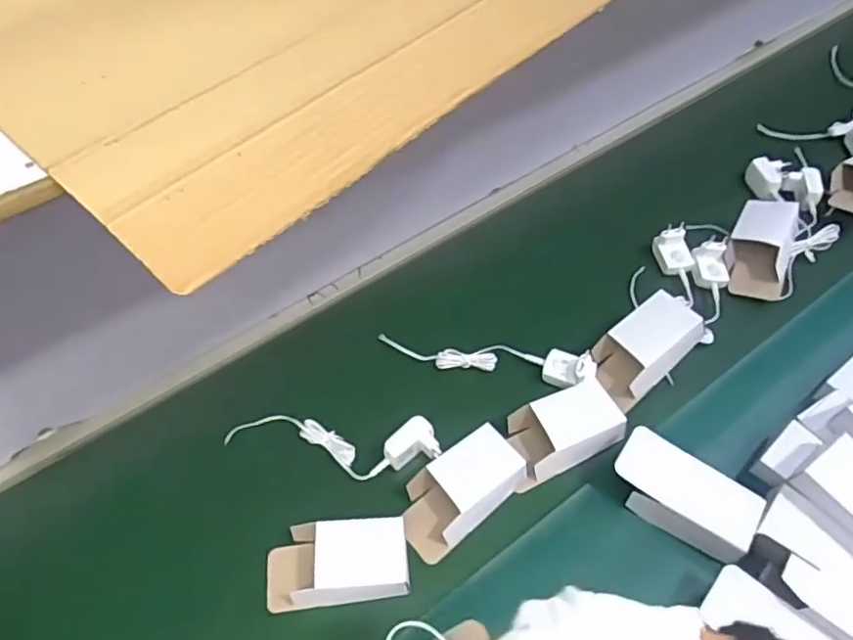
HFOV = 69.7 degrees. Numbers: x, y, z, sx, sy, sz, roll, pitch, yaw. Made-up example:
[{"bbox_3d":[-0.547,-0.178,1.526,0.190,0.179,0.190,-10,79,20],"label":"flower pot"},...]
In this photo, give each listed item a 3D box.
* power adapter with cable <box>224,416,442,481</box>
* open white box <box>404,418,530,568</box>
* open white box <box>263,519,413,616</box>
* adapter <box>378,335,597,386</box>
[{"bbox_3d":[-0.111,0.143,0.702,0.248,0.028,0.066,2,54,4],"label":"power adapter with cable"},{"bbox_3d":[0.035,0.182,0.660,0.138,0.044,0.074,-34,59,-20],"label":"open white box"},{"bbox_3d":[-0.092,0.247,0.621,0.144,0.040,0.075,-5,54,-1],"label":"open white box"},{"bbox_3d":[0.071,0.042,0.765,0.267,0.051,0.043,10,55,10],"label":"adapter"}]

